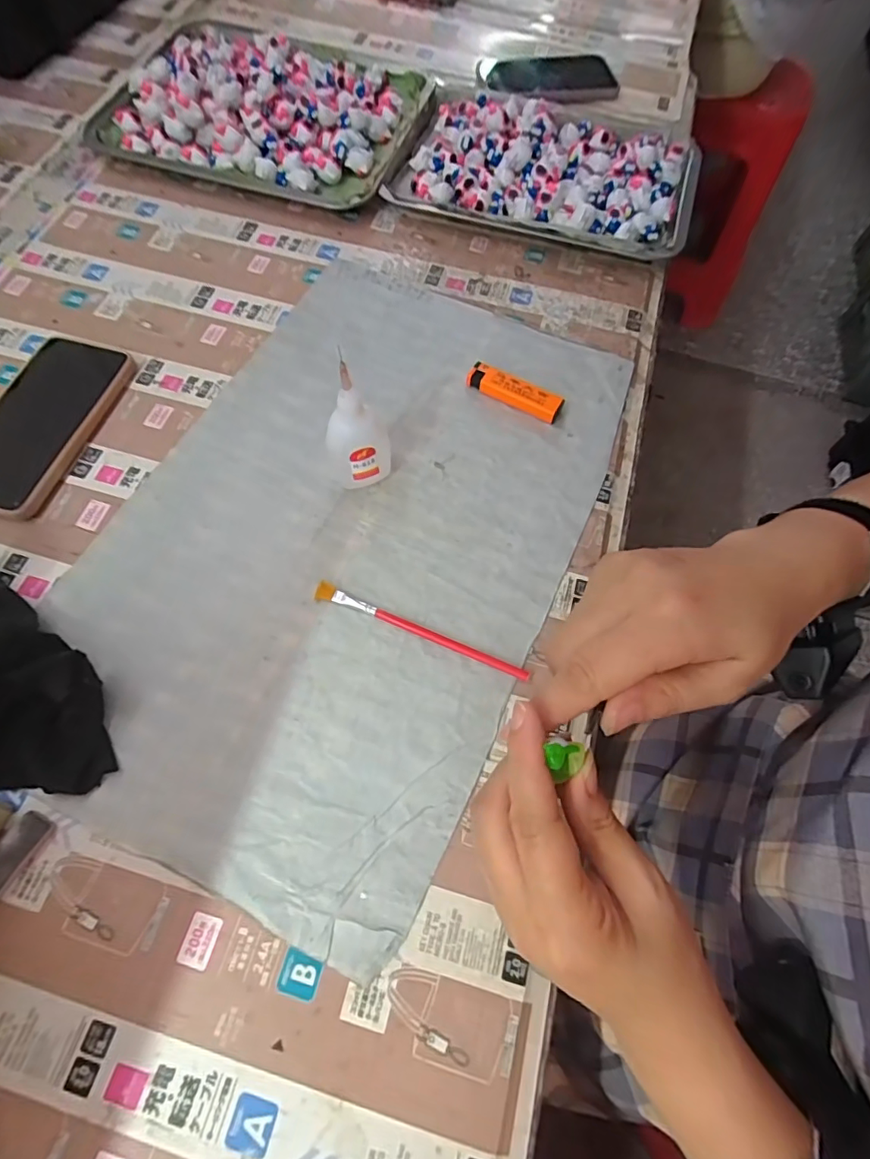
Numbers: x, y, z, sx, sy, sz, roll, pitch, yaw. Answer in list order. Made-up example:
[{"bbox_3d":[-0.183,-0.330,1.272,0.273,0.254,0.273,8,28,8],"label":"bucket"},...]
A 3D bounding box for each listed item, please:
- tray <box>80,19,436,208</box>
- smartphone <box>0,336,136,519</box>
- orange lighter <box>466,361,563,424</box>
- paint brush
[{"bbox_3d":[-0.183,-0.512,0.556,0.327,0.056,0.254,18,66,5],"label":"tray"},{"bbox_3d":[-0.310,-0.122,0.403,0.087,0.015,0.161,16,66,5],"label":"smartphone"},{"bbox_3d":[0.065,-0.155,0.428,0.080,0.016,0.020,29,67,10],"label":"orange lighter"},{"bbox_3d":[-0.010,0.034,0.342,0.150,0.007,0.011,22,66,7],"label":"paint brush"}]

